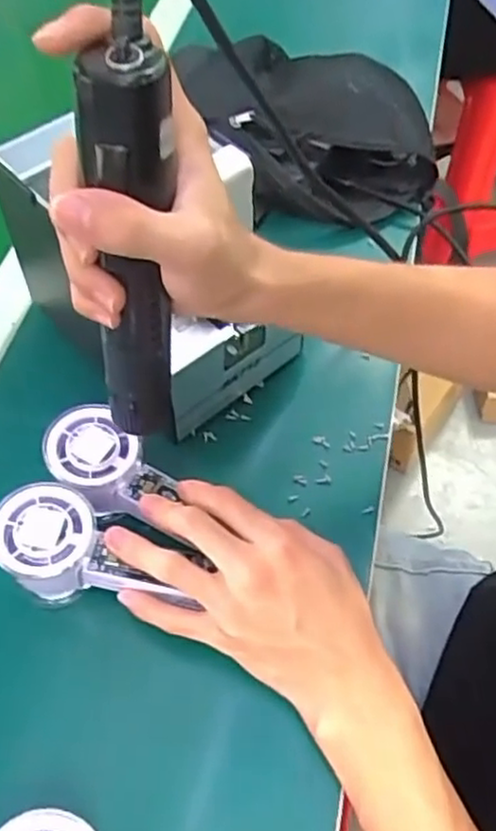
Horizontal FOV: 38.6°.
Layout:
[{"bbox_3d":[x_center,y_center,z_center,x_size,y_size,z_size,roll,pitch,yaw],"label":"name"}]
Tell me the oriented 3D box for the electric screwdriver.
[{"bbox_3d":[-0.056,-0.050,0.352,0.037,0.256,0.040,-2,58,-6],"label":"electric screwdriver"}]

